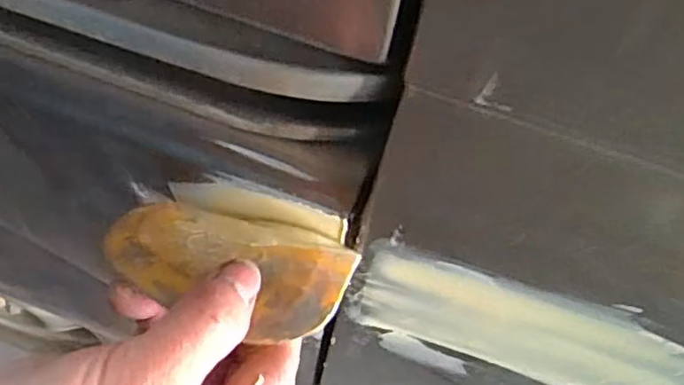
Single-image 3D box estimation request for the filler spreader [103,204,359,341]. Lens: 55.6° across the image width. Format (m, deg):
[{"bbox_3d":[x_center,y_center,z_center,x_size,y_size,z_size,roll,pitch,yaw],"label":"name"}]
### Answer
[{"bbox_3d":[-0.047,0.028,0.257,0.097,0.005,0.060,12,32,8],"label":"filler spreader"}]

